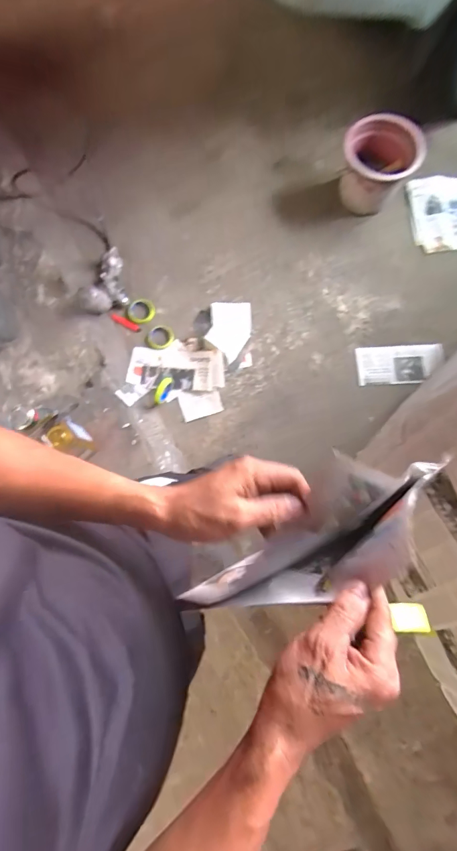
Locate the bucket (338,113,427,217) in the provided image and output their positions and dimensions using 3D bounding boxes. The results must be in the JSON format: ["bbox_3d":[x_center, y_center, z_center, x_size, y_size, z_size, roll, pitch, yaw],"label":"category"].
[{"bbox_3d":[0.585,-1.017,1.556,0.283,0.233,0.284,0,79,2],"label":"bucket"}]

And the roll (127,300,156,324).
[{"bbox_3d":[-0.334,-0.436,1.506,0.107,0.036,0.089,-3,79,1],"label":"roll"}]

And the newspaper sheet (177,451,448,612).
[{"bbox_3d":[0.070,0.120,0.390,0.273,0.100,0.100,-38,79,22],"label":"newspaper sheet"}]

